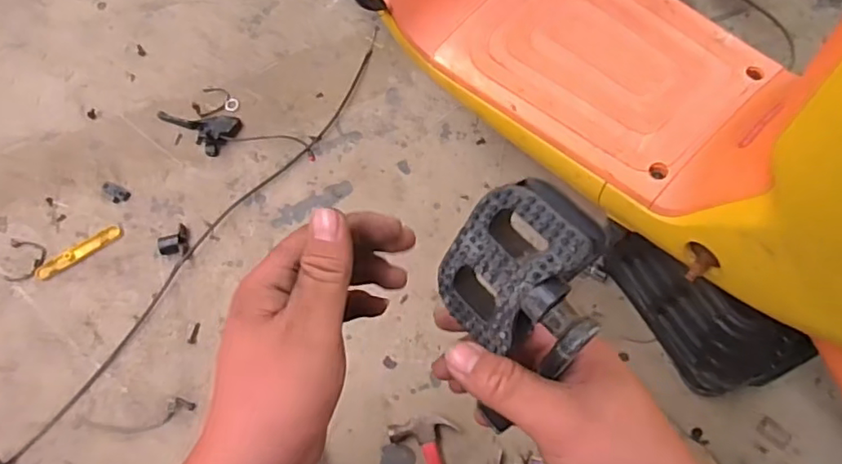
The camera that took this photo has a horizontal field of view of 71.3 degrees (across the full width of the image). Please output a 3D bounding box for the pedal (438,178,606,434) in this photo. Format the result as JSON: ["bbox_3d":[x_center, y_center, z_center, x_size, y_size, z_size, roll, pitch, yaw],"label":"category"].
[{"bbox_3d":[0.051,0.021,0.275,0.076,0.084,0.021,45,38,20],"label":"pedal"}]

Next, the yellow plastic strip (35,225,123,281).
[{"bbox_3d":[-0.597,0.036,1.026,0.157,0.005,0.030,-31,70,-10],"label":"yellow plastic strip"}]

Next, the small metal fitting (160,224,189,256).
[{"bbox_3d":[-0.417,0.013,0.999,0.047,0.023,0.051,-1,68,2],"label":"small metal fitting"}]

